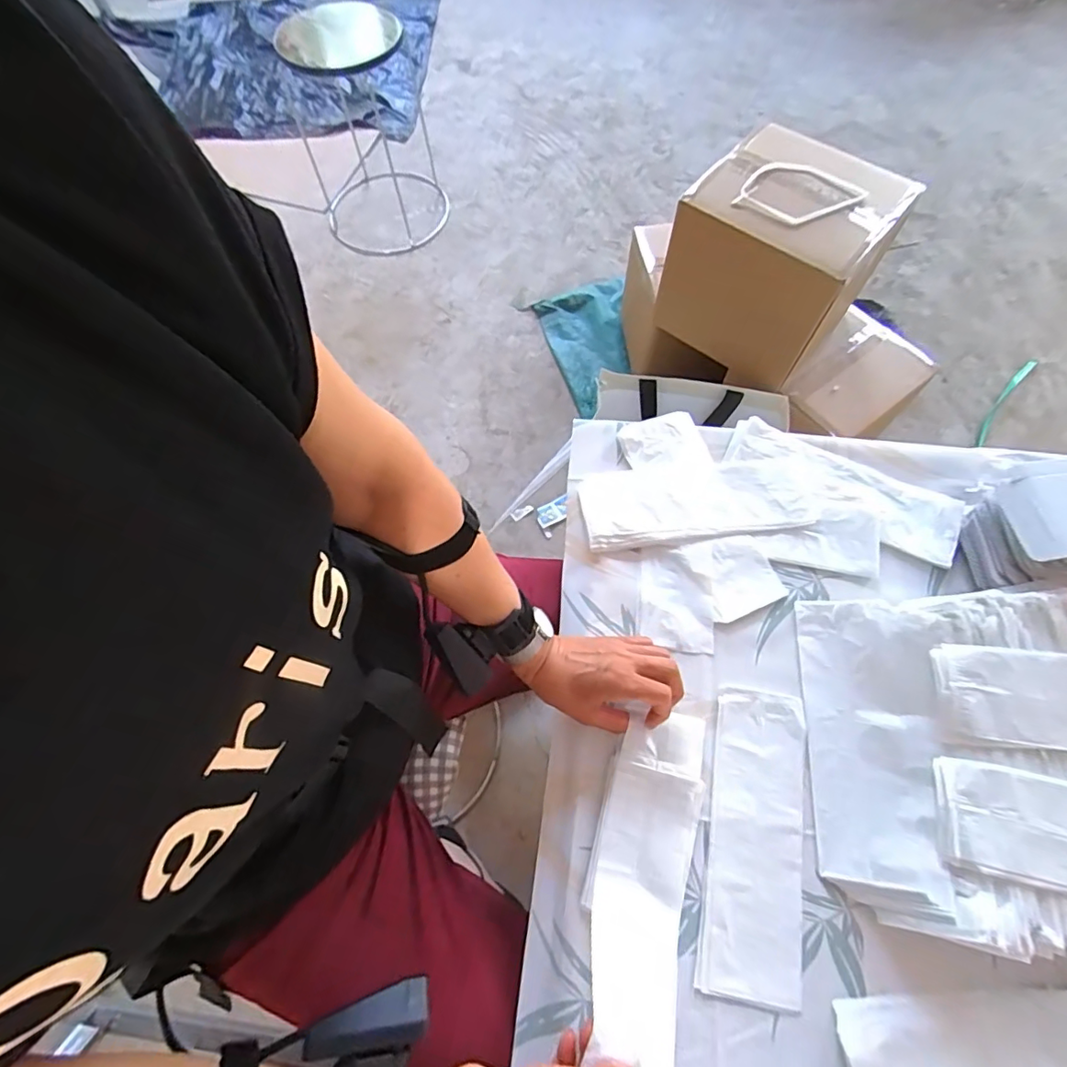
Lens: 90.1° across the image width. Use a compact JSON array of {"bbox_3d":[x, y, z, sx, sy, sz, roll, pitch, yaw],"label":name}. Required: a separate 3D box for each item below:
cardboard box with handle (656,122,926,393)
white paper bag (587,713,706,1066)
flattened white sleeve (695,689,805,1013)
[{"bbox_3d":[0.421,-0.480,0.939,0.292,0.275,0.265,39,74,16],"label":"cardboard box with handle"},{"bbox_3d":[0.096,0.296,0.448,0.079,0.048,0.280,12,58,7],"label":"white paper bag"},{"bbox_3d":[0.203,0.273,0.484,0.083,0.005,0.246,11,68,6],"label":"flattened white sleeve"}]

